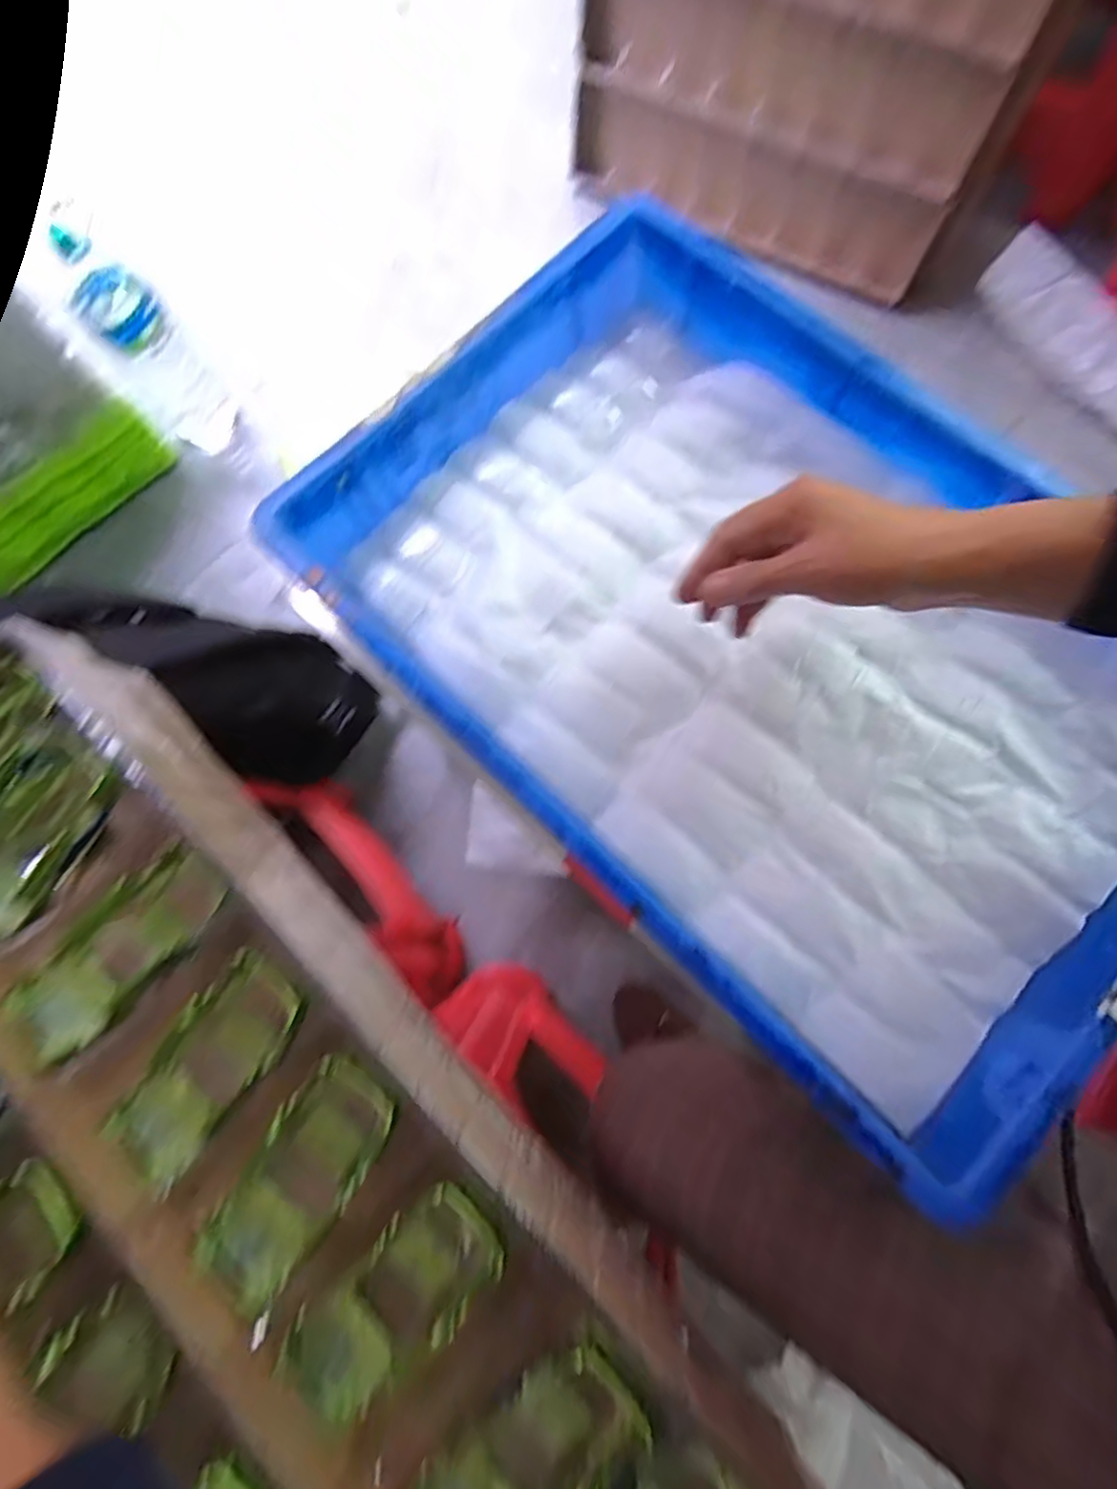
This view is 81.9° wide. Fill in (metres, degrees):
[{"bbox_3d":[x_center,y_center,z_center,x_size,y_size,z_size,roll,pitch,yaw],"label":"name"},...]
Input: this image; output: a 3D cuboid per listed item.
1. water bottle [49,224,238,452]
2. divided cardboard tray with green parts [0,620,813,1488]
[{"bbox_3d":[-0.651,-0.633,1.041,0.117,0.305,0.102,-36,78,-5],"label":"water bottle"},{"bbox_3d":[-0.270,0.293,0.333,0.463,0.075,0.634,-44,78,-9],"label":"divided cardboard tray with green parts"}]

